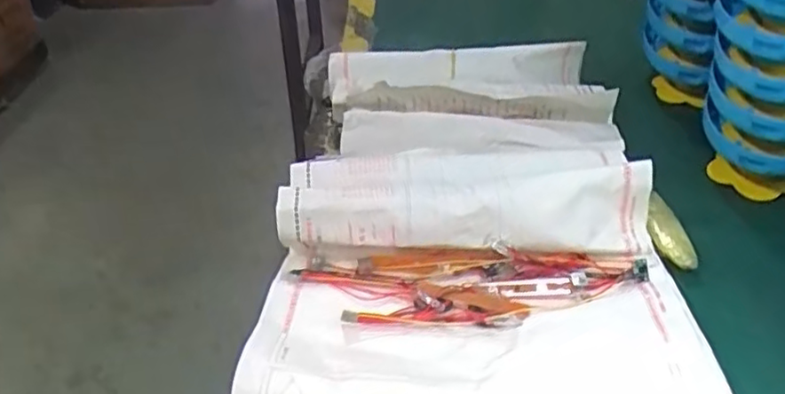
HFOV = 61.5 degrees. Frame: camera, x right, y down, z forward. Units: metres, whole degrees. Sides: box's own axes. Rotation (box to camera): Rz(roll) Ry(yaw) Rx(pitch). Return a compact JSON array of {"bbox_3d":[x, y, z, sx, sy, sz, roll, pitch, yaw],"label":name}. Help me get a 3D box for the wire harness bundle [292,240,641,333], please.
[{"bbox_3d":[0.063,0.068,0.490,0.249,0.019,0.078,0,35,0],"label":"wire harness bundle"}]

